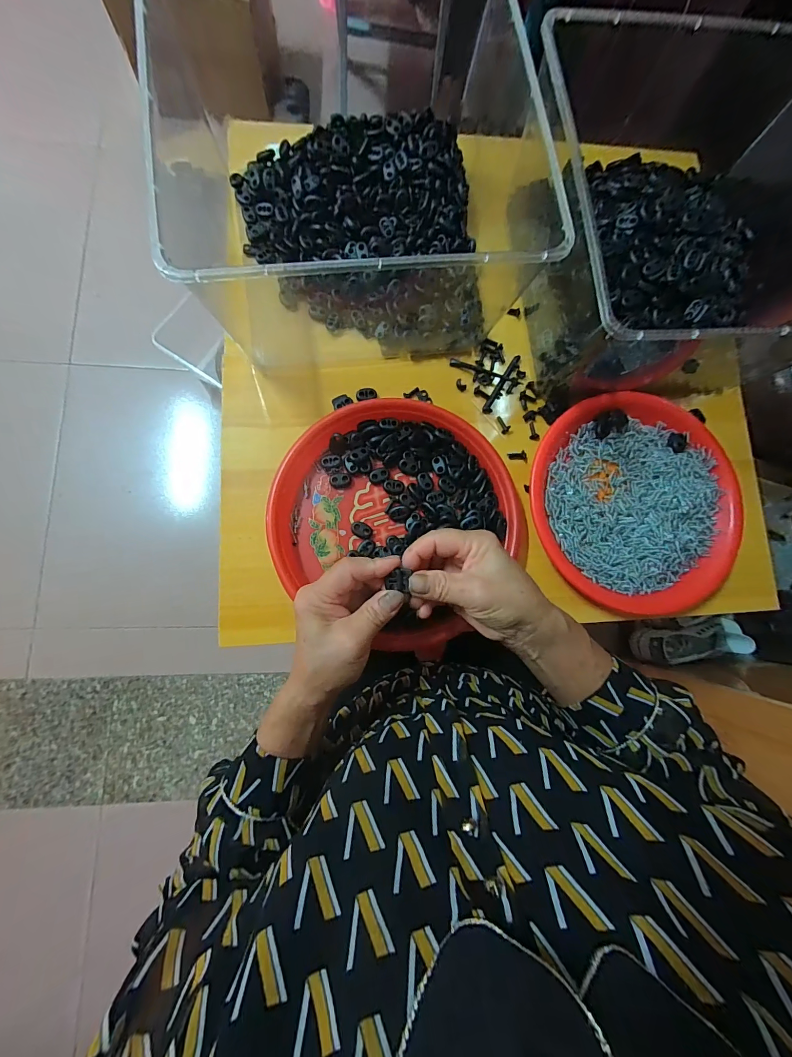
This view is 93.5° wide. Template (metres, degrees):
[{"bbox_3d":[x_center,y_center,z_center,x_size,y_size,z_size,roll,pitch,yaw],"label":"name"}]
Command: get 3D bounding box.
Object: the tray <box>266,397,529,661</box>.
[{"bbox_3d":[0.009,-0.017,0.370,0.224,0.033,0.241,0,81,-3],"label":"tray"}]

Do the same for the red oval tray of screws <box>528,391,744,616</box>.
[{"bbox_3d":[0.252,-0.028,0.391,0.223,0.024,0.220,-3,81,-3],"label":"red oval tray of screws"}]

